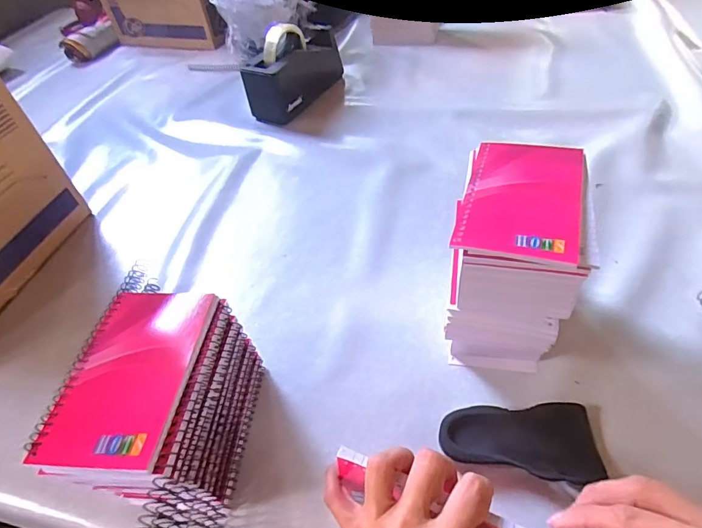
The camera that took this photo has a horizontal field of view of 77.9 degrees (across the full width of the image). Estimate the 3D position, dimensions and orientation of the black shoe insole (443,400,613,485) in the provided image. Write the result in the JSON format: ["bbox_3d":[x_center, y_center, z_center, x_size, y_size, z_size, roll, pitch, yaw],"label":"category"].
[{"bbox_3d":[0.134,0.142,0.345,0.118,0.016,0.055,-5,48,5],"label":"black shoe insole"}]

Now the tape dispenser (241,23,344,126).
[{"bbox_3d":[-0.099,-0.351,0.778,0.072,0.127,0.199,21,54,27],"label":"tape dispenser"}]

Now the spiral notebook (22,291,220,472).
[{"bbox_3d":[-0.151,0.072,0.300,0.084,0.014,0.129,-1,48,9],"label":"spiral notebook"}]

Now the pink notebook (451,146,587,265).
[{"bbox_3d":[0.127,-0.052,0.323,0.079,0.010,0.127,11,51,19],"label":"pink notebook"}]

